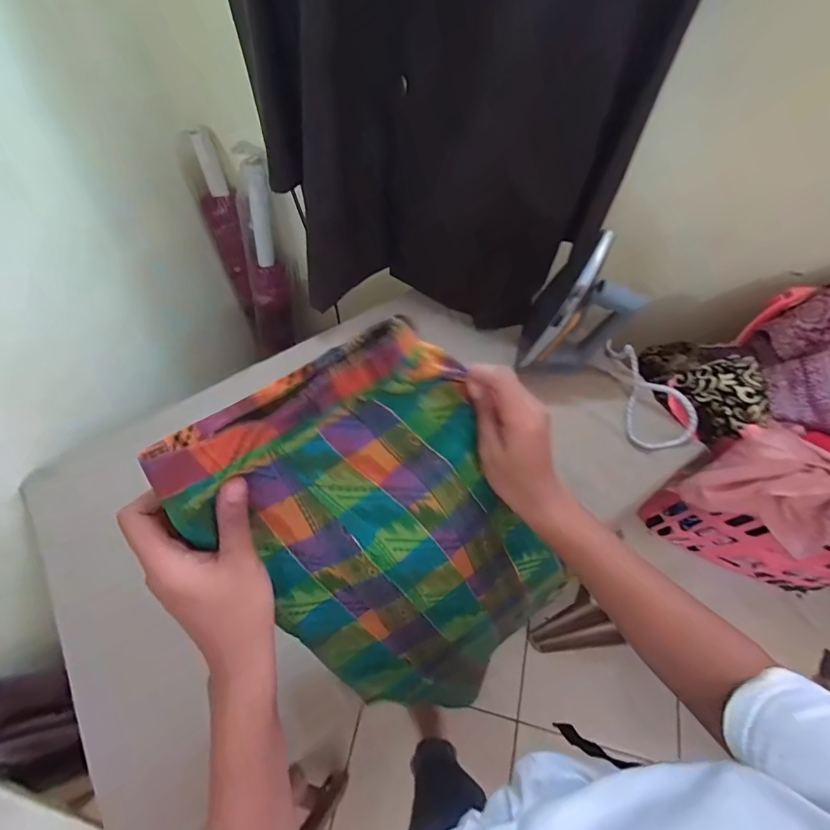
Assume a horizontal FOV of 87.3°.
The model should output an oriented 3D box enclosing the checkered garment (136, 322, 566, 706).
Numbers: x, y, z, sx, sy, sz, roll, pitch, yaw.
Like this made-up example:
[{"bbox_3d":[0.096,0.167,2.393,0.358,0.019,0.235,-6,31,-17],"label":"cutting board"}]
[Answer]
[{"bbox_3d":[0.003,0.134,0.390,0.217,0.437,0.056,-38,36,-7],"label":"checkered garment"}]

